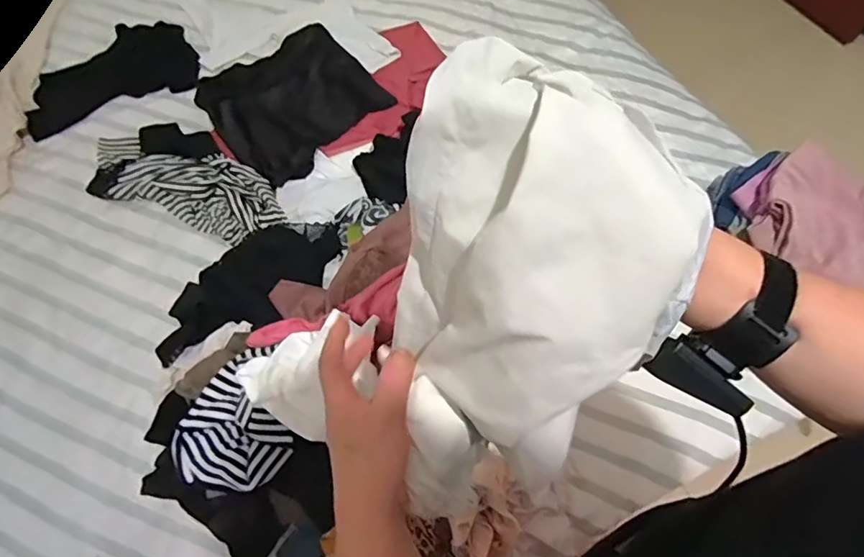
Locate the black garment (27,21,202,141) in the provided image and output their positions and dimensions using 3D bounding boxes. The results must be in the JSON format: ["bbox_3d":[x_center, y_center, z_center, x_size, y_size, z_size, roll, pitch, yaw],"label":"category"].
[{"bbox_3d":[-0.721,-0.463,1.137,0.362,0.022,0.208,-23,69,-9],"label":"black garment"}]

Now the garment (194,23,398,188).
[{"bbox_3d":[-0.297,-0.396,1.065,0.339,0.105,0.333,-39,73,-15],"label":"garment"}]

